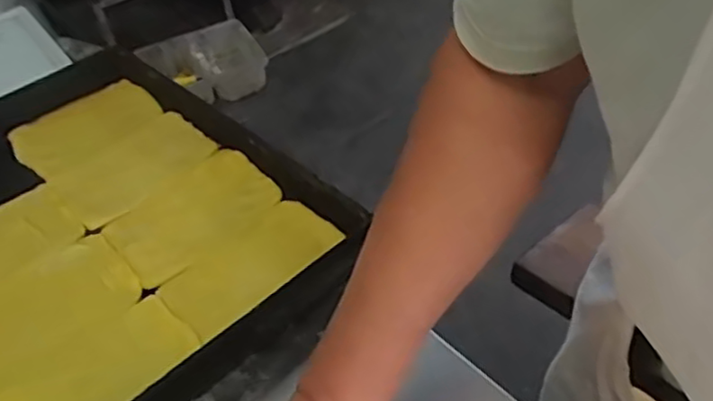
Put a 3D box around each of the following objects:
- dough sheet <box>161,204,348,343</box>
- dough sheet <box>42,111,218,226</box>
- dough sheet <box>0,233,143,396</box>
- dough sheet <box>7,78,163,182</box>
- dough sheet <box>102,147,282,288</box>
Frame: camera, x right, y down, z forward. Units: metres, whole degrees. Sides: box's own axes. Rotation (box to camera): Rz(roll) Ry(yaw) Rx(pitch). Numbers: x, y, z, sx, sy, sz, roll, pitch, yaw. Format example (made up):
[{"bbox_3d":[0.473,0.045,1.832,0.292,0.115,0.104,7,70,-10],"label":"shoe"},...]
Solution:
[{"bbox_3d":[-0.080,0.053,0.538,0.135,0.016,0.079,-36,48,-27],"label":"dough sheet"},{"bbox_3d":[-0.204,-0.033,0.628,0.088,0.007,0.142,28,54,34],"label":"dough sheet"},{"bbox_3d":[-0.244,0.086,0.516,0.144,0.022,0.096,-35,48,-26],"label":"dough sheet"},{"bbox_3d":[-0.264,-0.075,0.667,0.090,0.018,0.130,30,54,35],"label":"dough sheet"},{"bbox_3d":[-0.140,0.010,0.584,0.085,0.013,0.141,29,54,34],"label":"dough sheet"}]

